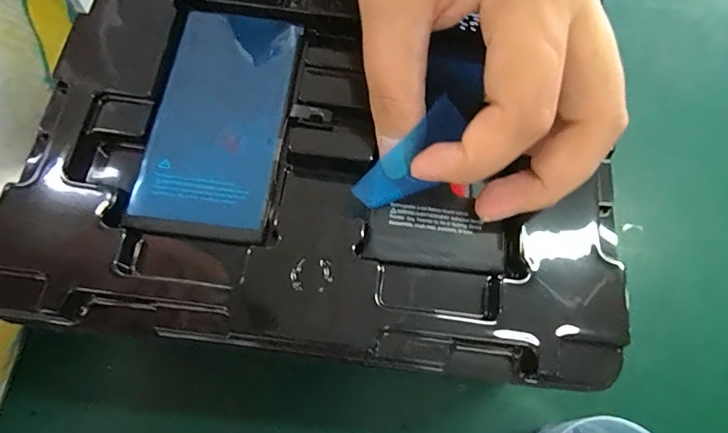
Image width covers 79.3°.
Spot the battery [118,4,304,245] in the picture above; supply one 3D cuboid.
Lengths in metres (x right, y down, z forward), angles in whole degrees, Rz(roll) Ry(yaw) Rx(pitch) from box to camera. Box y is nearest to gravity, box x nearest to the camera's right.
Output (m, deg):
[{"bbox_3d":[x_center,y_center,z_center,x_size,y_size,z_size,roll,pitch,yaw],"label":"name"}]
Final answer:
[{"bbox_3d":[-0.056,-0.039,0.170,0.049,0.006,0.097,5,72,0],"label":"battery"}]

